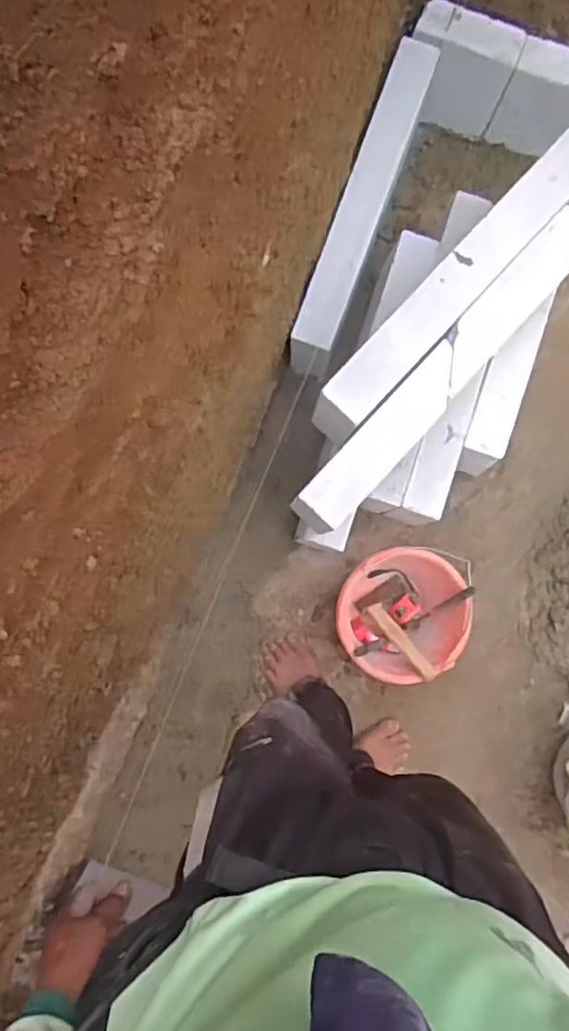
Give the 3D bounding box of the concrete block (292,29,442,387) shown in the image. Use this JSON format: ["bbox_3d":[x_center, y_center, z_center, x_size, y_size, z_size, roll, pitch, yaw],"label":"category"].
[{"bbox_3d":[0.147,-0.565,1.221,0.088,0.212,0.598,21,85,2],"label":"concrete block"}]

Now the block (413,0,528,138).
[{"bbox_3d":[0.343,-0.872,1.242,0.197,0.185,0.087,21,85,2],"label":"block"}]

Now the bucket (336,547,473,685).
[{"bbox_3d":[0.220,0.187,1.220,0.234,0.157,0.236,0,85,1],"label":"bucket"}]

